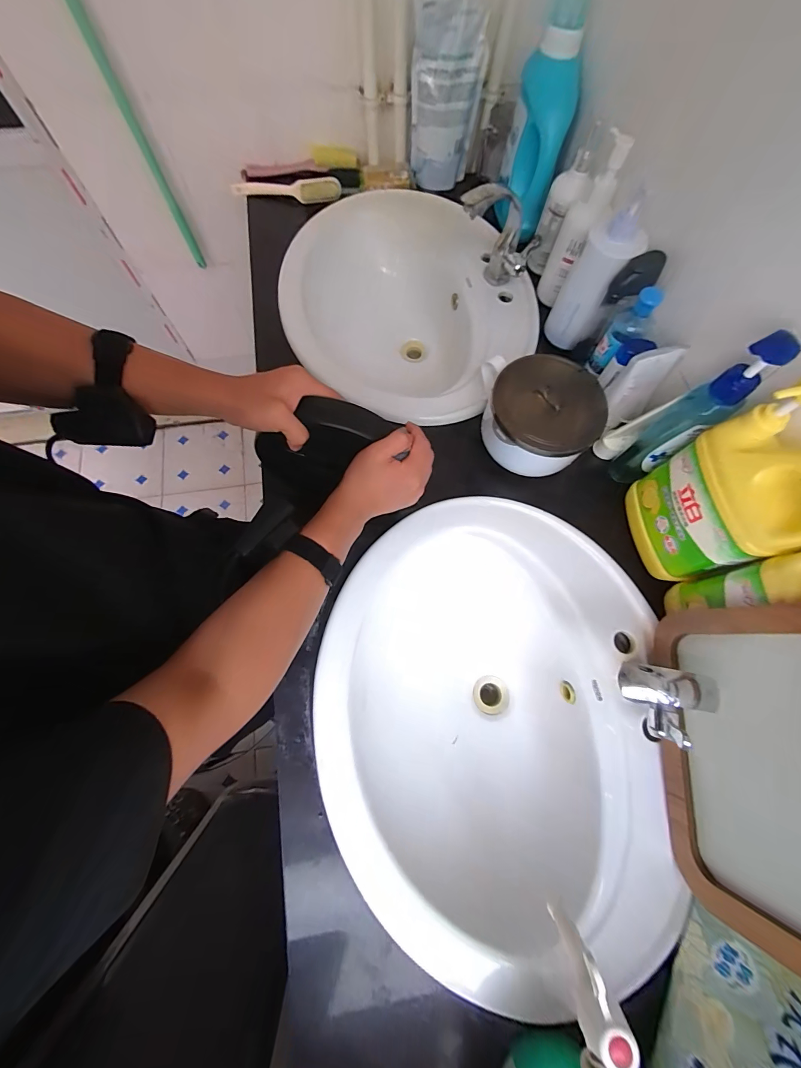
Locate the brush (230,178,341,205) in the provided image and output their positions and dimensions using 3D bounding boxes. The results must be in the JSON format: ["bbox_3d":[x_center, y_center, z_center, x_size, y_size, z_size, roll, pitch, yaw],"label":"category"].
[{"bbox_3d":[-0.234,-0.695,0.746,0.223,0.019,0.039,4,71,-1],"label":"brush"}]

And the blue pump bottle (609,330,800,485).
[{"bbox_3d":[0.348,-0.137,0.458,0.049,0.244,0.048,-38,76,-12],"label":"blue pump bottle"}]

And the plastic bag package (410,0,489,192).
[{"bbox_3d":[0.082,-0.796,0.679,0.121,0.237,0.069,13,71,2],"label":"plastic bag package"}]

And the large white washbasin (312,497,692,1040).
[{"bbox_3d":[0.104,0.230,0.517,0.412,0.175,0.529,5,71,0],"label":"large white washbasin"}]

